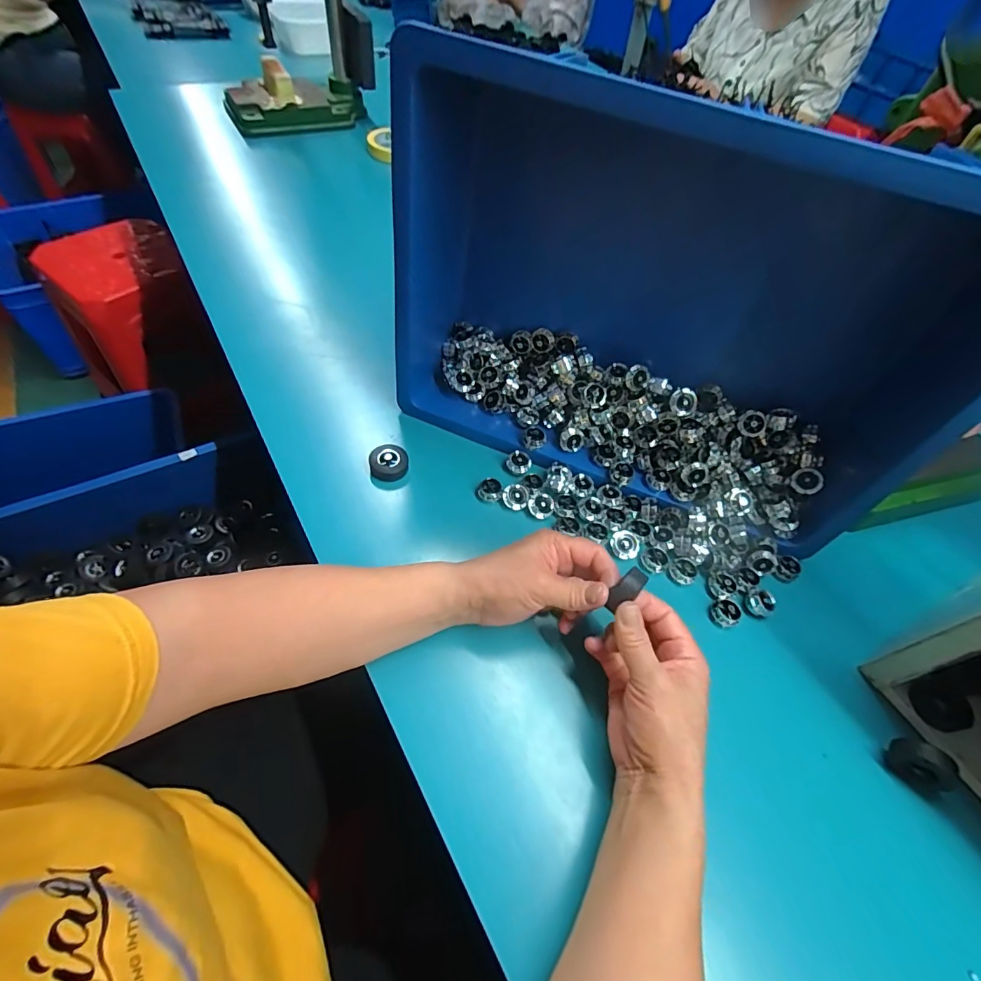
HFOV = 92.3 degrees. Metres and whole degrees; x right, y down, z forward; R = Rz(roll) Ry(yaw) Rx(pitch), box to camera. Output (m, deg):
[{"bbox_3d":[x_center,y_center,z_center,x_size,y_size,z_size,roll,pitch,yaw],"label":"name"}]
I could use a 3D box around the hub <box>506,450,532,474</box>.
[{"bbox_3d":[0.029,-0.028,0.477,0.023,0.011,0.021,2,55,-3],"label":"hub"}]

